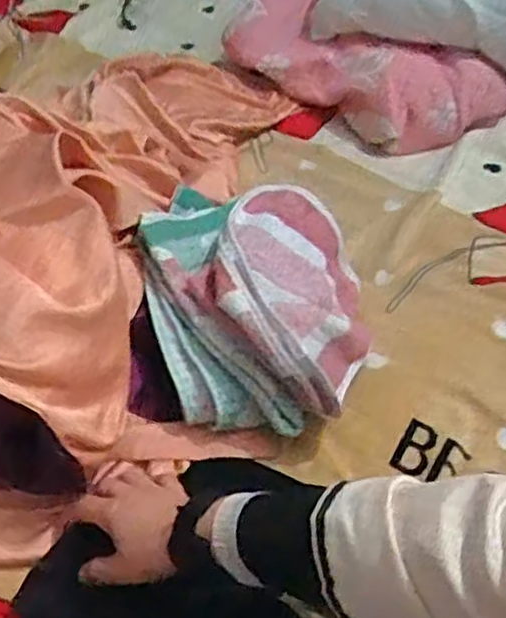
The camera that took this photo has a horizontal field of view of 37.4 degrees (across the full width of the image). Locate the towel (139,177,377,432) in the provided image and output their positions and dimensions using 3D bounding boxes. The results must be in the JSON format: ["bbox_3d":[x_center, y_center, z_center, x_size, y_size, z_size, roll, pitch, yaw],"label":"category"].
[{"bbox_3d":[0.003,-0.007,0.727,0.205,0.123,0.223,-1,44,6],"label":"towel"}]

